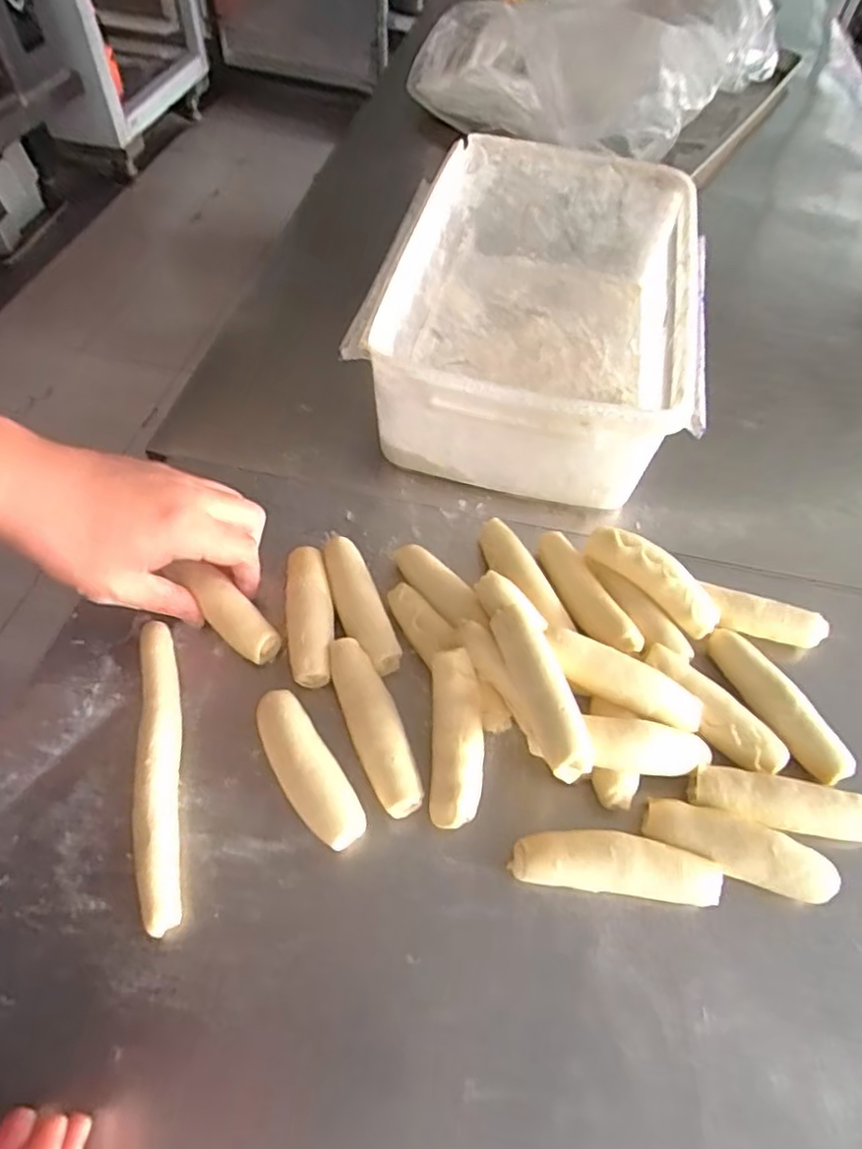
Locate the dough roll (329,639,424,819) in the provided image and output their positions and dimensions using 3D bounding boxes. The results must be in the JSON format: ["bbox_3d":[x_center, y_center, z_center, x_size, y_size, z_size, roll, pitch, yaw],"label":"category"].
[{"bbox_3d":[-0.034,0.091,0.387,0.028,0.027,0.109,-19,58,-16],"label":"dough roll"}]

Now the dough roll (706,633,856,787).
[{"bbox_3d":[0.219,0.081,0.405,0.024,0.021,0.109,-26,61,-20],"label":"dough roll"}]

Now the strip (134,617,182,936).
[{"bbox_3d":[-0.157,0.108,0.372,0.022,0.021,0.178,-9,56,-9],"label":"strip"}]

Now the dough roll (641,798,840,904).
[{"bbox_3d":[0.171,0.153,0.358,0.099,0.026,0.030,20,57,10],"label":"dough roll"}]

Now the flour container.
[{"bbox_3d":[0.093,-0.229,0.565,0.271,0.118,0.368,12,55,5],"label":"flour container"}]

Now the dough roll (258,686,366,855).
[{"bbox_3d":[-0.072,0.113,0.369,0.031,0.029,0.096,-29,62,-22],"label":"dough roll"}]

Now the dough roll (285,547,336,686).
[{"bbox_3d":[-0.081,0.027,0.432,0.030,0.028,0.099,-5,56,-7],"label":"dough roll"}]

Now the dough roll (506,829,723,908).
[{"bbox_3d":[0.101,0.158,0.348,0.110,0.029,0.029,8,55,2],"label":"dough roll"}]

